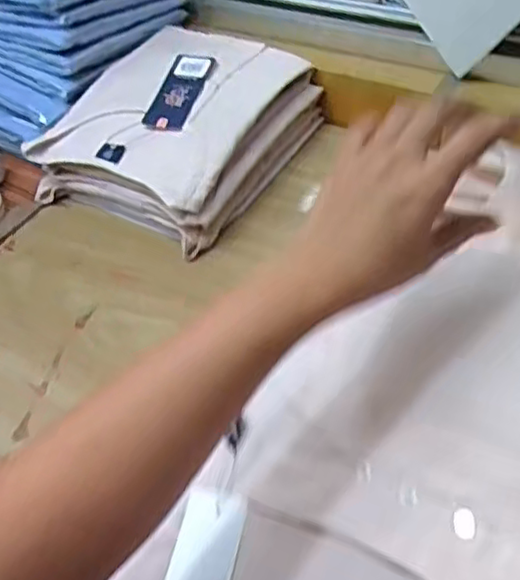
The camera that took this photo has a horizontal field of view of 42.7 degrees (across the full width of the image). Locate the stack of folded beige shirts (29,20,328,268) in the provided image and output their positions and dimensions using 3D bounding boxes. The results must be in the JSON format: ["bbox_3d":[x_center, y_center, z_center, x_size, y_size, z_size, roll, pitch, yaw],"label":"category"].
[{"bbox_3d":[-0.088,-0.180,0.730,0.215,0.090,0.265,21,53,23],"label":"stack of folded beige shirts"}]

